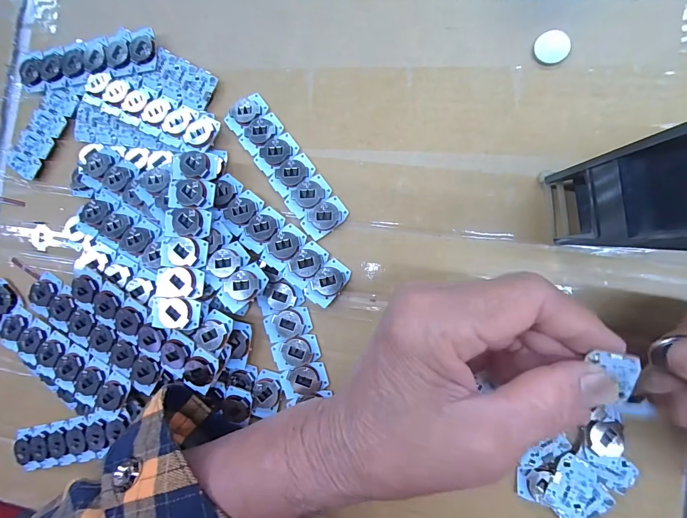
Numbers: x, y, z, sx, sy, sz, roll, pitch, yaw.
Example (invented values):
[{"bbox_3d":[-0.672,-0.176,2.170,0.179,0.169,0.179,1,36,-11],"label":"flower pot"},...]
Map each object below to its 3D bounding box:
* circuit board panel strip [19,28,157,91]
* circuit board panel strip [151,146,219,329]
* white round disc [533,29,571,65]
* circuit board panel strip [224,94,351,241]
[{"bbox_3d":[-0.185,-0.143,0.249,0.108,0.006,0.029,-5,87,8],"label":"circuit board panel strip"},{"bbox_3d":[-0.097,-0.015,0.208,0.031,0.012,0.108,3,88,9],"label":"circuit board panel strip"},{"bbox_3d":[0.124,-0.125,0.204,0.019,0.004,0.019,0,88,8],"label":"white round disc"},{"bbox_3d":[-0.038,-0.062,0.227,0.028,0.005,0.105,-37,83,5],"label":"circuit board panel strip"}]

